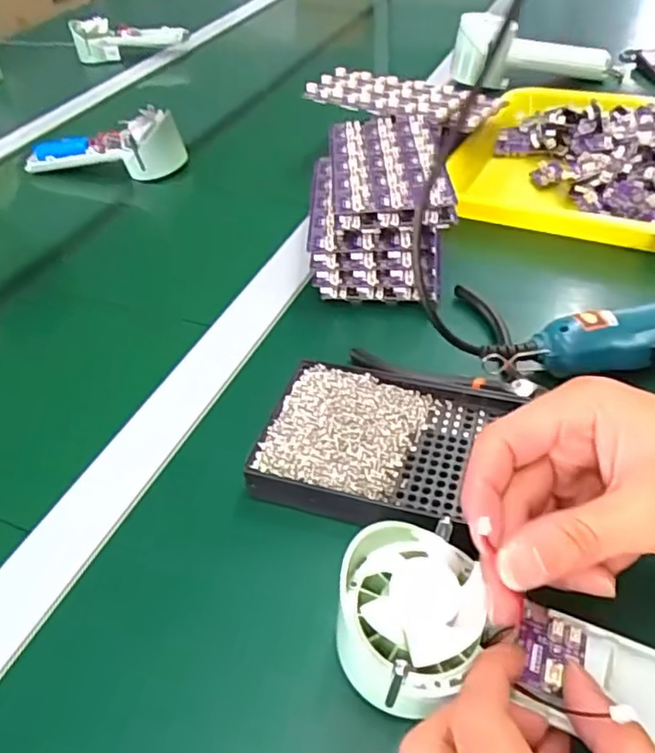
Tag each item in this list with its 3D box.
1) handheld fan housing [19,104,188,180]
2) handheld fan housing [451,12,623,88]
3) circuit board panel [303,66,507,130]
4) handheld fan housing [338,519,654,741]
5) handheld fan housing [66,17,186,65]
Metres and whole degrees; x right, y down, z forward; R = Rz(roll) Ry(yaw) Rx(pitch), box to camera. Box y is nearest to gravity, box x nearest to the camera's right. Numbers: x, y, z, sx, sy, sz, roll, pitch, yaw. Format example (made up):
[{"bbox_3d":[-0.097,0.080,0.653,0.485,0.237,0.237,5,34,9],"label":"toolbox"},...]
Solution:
[{"bbox_3d":[-0.239,-0.244,0.641,0.170,0.053,0.044,5,45,11],"label":"handheld fan housing"},{"bbox_3d":[0.247,-0.380,0.712,0.198,0.072,0.054,-5,44,1],"label":"handheld fan housing"},{"bbox_3d":[0.064,-0.257,0.574,0.175,0.022,0.075,20,55,23],"label":"circuit board panel"},{"bbox_3d":[0.088,0.111,0.233,0.174,0.034,0.064,18,48,6],"label":"handheld fan housing"},{"bbox_3d":[-0.301,-0.517,0.944,0.180,0.065,0.044,0,44,6],"label":"handheld fan housing"}]

